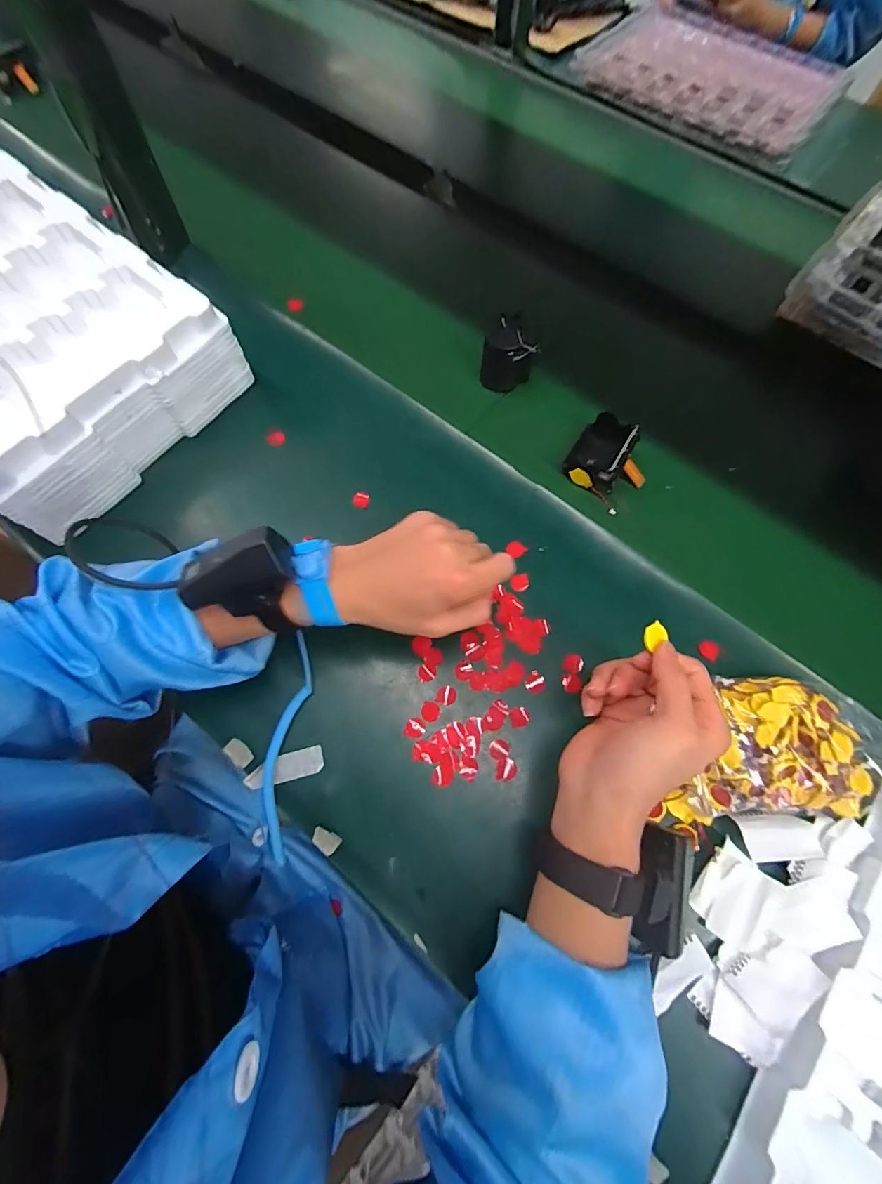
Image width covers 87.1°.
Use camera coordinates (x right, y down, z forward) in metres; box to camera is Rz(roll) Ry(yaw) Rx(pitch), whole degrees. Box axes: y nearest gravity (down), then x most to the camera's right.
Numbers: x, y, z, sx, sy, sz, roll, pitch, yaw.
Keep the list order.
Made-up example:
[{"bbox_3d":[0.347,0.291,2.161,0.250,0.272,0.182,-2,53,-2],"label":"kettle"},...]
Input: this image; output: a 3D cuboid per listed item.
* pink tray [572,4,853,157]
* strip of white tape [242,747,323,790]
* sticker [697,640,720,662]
[{"bbox_3d":[0.441,-0.843,0.744,0.369,0.028,0.310,36,72,11],"label":"pink tray"},{"bbox_3d":[-0.125,0.141,0.370,0.061,0.004,0.021,-14,70,-4],"label":"strip of white tape"},{"bbox_3d":[0.230,0.050,0.398,0.017,0.004,0.017,26,70,13],"label":"sticker"}]

